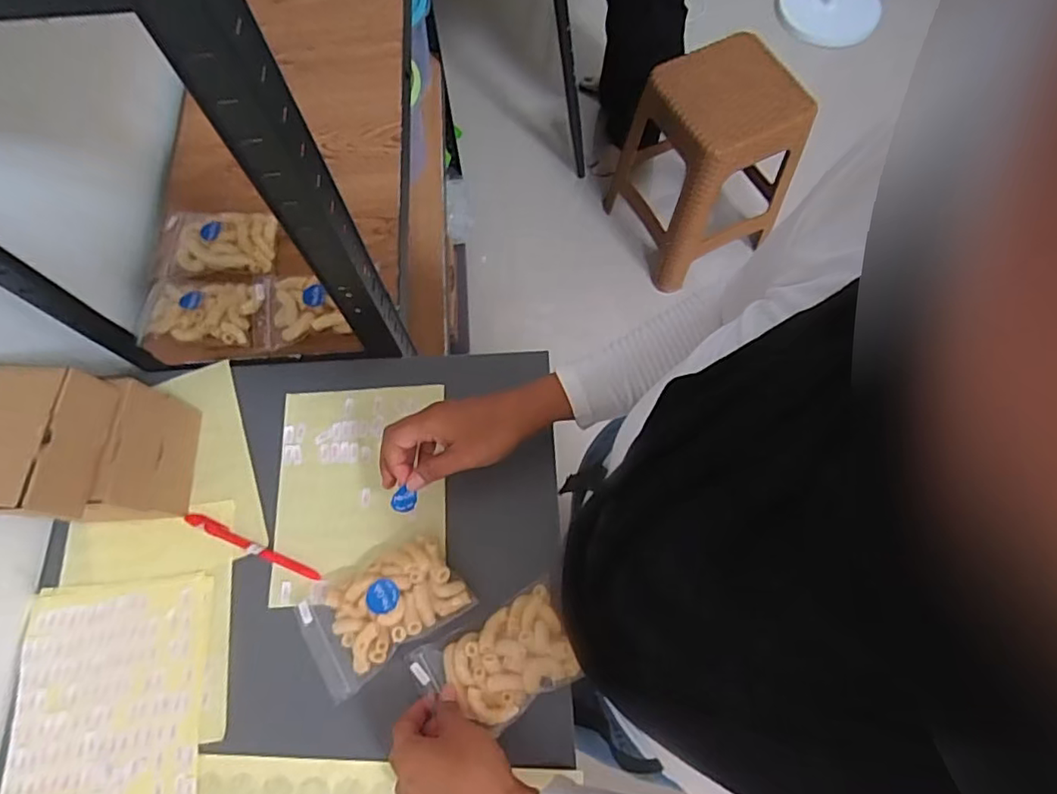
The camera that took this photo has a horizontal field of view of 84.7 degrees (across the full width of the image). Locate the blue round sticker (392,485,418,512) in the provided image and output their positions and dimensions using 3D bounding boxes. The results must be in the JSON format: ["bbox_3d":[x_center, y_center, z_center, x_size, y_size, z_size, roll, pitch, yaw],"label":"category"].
[{"bbox_3d":[-0.106,0.088,0.496,0.020,0.004,0.020,1,86,-13],"label":"blue round sticker"}]

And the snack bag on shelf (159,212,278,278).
[{"bbox_3d":[-0.362,-0.178,0.671,0.133,0.021,0.081,-4,69,0],"label":"snack bag on shelf"}]

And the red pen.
[{"bbox_3d":[-0.260,0.140,0.545,0.143,0.006,0.013,21,71,9],"label":"red pen"}]

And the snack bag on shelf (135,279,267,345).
[{"bbox_3d":[-0.365,-0.099,0.638,0.135,0.022,0.079,1,69,2],"label":"snack bag on shelf"}]

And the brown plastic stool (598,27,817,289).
[{"bbox_3d":[0.414,-0.557,1.379,0.332,0.423,0.321,-22,71,-6],"label":"brown plastic stool"}]

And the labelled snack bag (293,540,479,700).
[{"bbox_3d":[-0.132,0.182,0.513,0.140,0.031,0.094,-33,72,-10],"label":"labelled snack bag"}]

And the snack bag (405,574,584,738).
[{"bbox_3d":[-0.024,0.223,0.491,0.132,0.023,0.084,-28,71,-9],"label":"snack bag"}]

